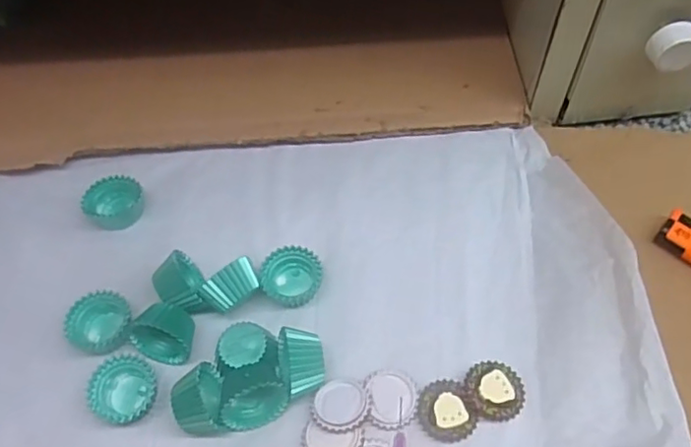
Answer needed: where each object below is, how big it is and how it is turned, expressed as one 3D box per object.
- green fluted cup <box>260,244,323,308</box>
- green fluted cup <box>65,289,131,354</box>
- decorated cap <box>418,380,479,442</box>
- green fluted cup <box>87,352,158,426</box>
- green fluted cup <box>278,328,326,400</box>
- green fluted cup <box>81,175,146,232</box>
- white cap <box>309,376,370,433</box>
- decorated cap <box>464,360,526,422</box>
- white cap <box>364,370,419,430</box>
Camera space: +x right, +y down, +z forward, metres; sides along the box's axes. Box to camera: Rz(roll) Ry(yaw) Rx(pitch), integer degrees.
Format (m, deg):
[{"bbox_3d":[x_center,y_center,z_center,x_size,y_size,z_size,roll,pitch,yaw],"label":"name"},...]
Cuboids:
[{"bbox_3d":[-0.029,0.029,0.335,0.032,0.016,0.028,-6,59,-3],"label":"green fluted cup"},{"bbox_3d":[-0.129,0.051,0.325,0.032,0.015,0.029,-13,59,-8],"label":"green fluted cup"},{"bbox_3d":[0.049,0.089,0.296,0.027,0.006,0.029,0,59,0],"label":"decorated cap"},{"bbox_3d":[-0.110,0.082,0.306,0.029,0.015,0.031,0,59,0],"label":"green fluted cup"},{"bbox_3d":[-0.021,0.068,0.301,0.020,0.025,0.030,-9,59,-5],"label":"green fluted cup"},{"bbox_3d":[-0.137,-0.013,0.363,0.028,0.016,0.030,0,59,0],"label":"green fluted cup"},{"bbox_3d":[-0.003,0.088,0.298,0.028,0.005,0.026,0,59,0],"label":"white cap"},{"bbox_3d":[0.073,0.081,0.299,0.029,0.006,0.029,0,59,0],"label":"decorated cap"},{"bbox_3d":[0.023,0.086,0.300,0.025,0.004,0.028,10,59,6],"label":"white cap"}]

